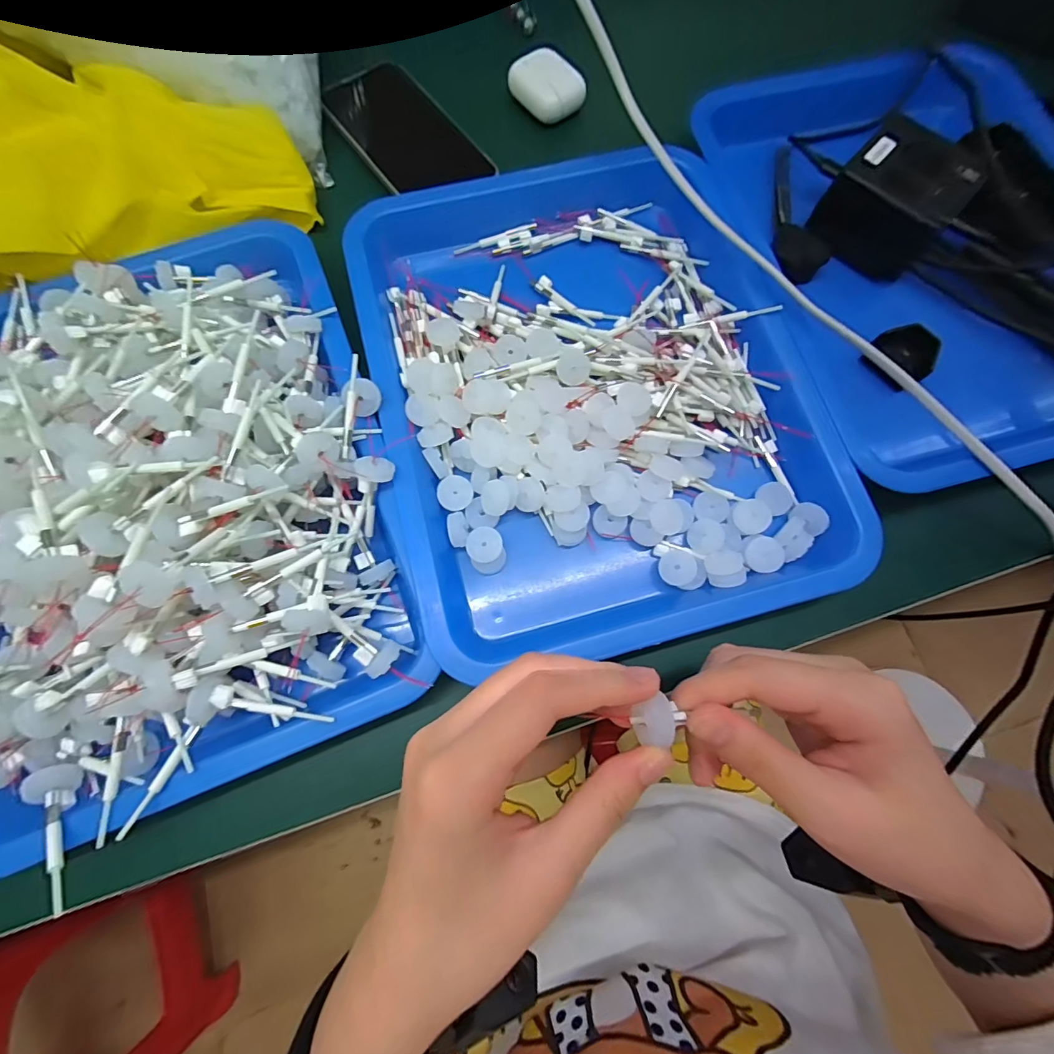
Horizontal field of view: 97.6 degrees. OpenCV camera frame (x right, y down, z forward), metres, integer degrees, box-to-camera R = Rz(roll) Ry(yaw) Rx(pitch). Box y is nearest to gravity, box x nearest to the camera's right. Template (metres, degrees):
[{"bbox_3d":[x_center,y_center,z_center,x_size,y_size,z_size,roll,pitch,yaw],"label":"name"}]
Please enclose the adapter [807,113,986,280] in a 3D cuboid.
[{"bbox_3d":[0.252,-0.224,0.318,0.075,0.051,0.071,43,79,9],"label":"adapter"}]

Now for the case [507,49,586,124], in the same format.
[{"bbox_3d":[0.014,-0.350,0.368,0.058,0.025,0.039,41,79,9],"label":"case"}]

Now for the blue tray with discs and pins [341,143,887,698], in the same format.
[{"bbox_3d":[0.036,-0.103,0.295,0.257,0.030,0.347,-16,77,-4],"label":"blue tray with discs and pins"}]

